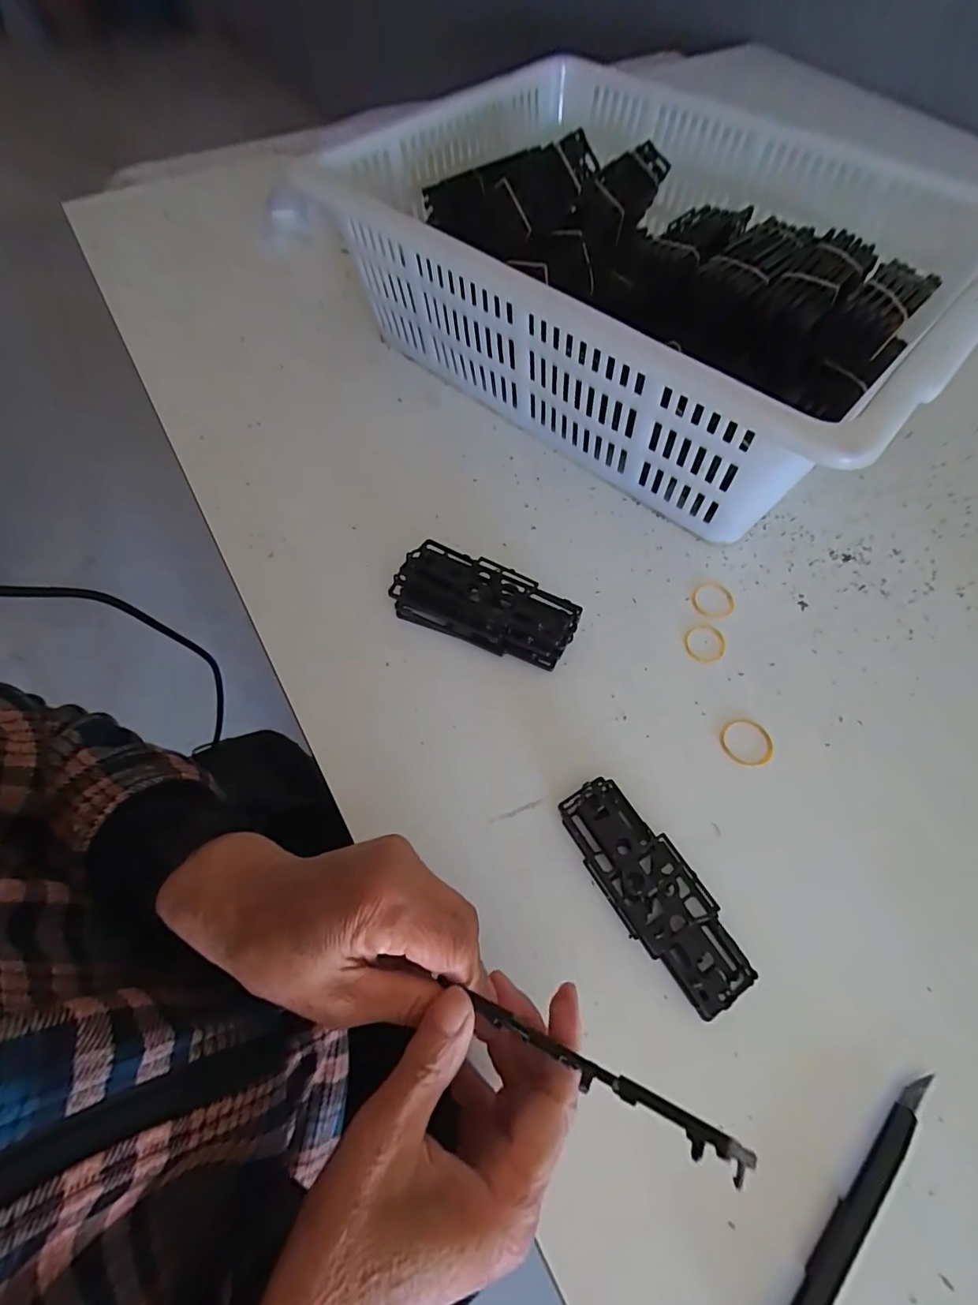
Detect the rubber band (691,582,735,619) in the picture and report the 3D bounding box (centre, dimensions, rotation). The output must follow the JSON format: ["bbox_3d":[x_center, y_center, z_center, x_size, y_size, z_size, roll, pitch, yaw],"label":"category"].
[{"bbox_3d":[0.168,-0.040,0.387,0.030,0.004,0.033,0,61,-1],"label":"rubber band"}]

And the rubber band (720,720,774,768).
[{"bbox_3d":[0.168,0.059,0.337,0.033,0.004,0.032,0,61,-1],"label":"rubber band"}]

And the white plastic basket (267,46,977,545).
[{"bbox_3d":[0.136,-0.342,0.473,0.509,0.139,0.402,38,67,18],"label":"white plastic basket"}]

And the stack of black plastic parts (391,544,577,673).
[{"bbox_3d":[-0.002,-0.034,0.365,0.126,0.035,0.054,21,63,11],"label":"stack of black plastic parts"}]

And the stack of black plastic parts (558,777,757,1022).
[{"bbox_3d":[0.090,0.131,0.291,0.047,0.011,0.126,-28,65,-15],"label":"stack of black plastic parts"}]

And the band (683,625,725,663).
[{"bbox_3d":[0.155,-0.007,0.370,0.028,0.004,0.031,37,67,18],"label":"band"}]

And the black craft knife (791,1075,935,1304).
[{"bbox_3d":[0.161,0.252,0.227,0.141,0.011,0.015,-40,69,-20],"label":"black craft knife"}]

